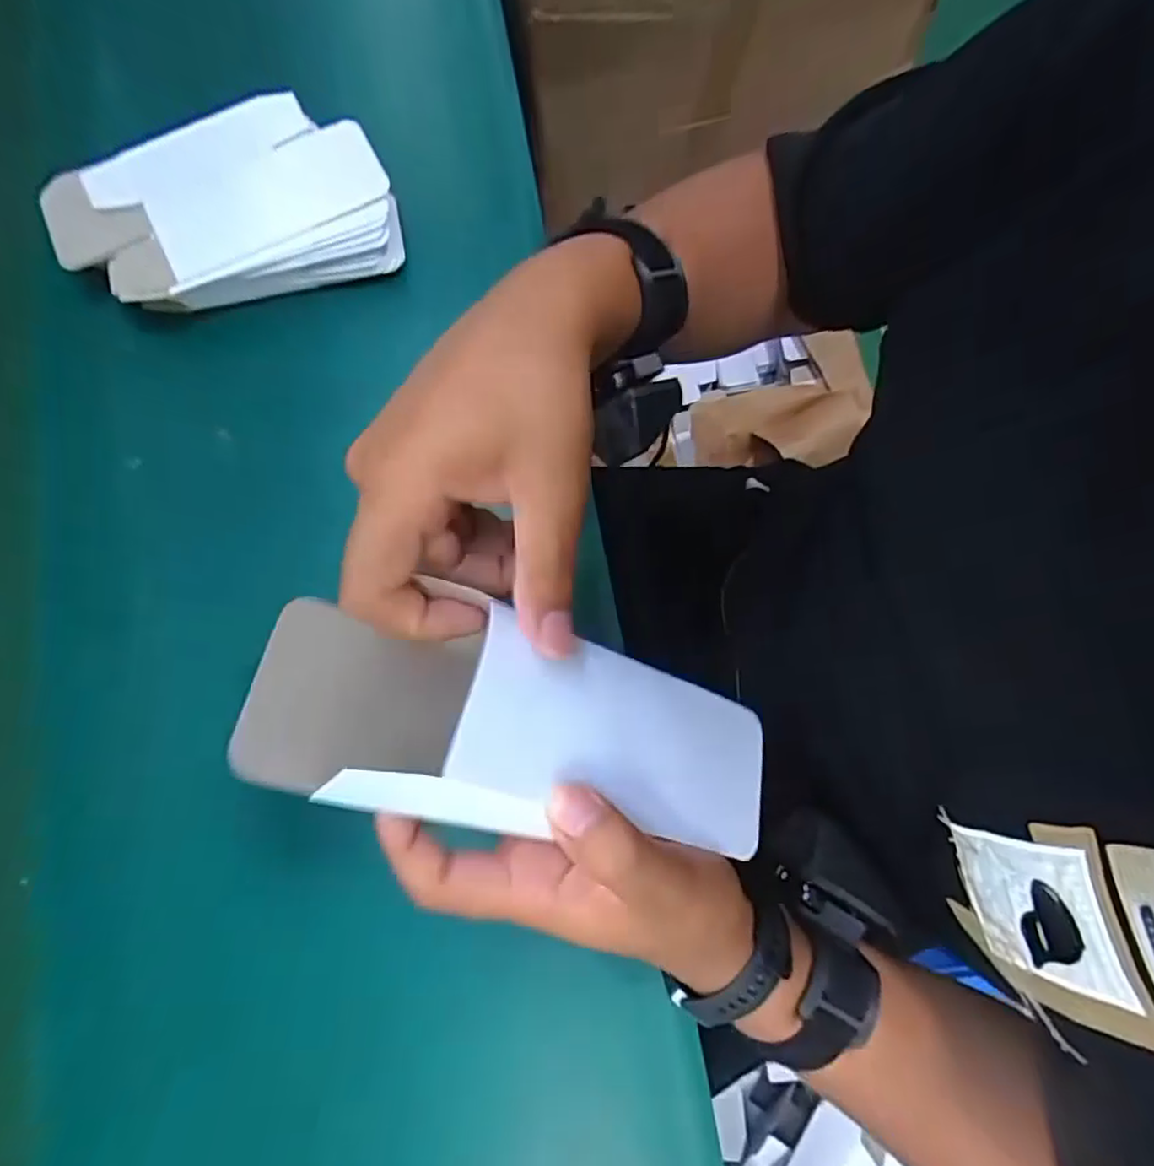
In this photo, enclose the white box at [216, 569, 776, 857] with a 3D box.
[{"bbox_3d":[-0.011,0.052,0.242,0.196,0.041,0.069,13,78,-18],"label":"white box"}]

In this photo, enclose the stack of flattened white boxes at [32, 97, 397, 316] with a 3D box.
[{"bbox_3d":[-0.225,-0.244,0.425,0.200,0.035,0.123,-16,78,-2],"label":"stack of flattened white boxes"}]

